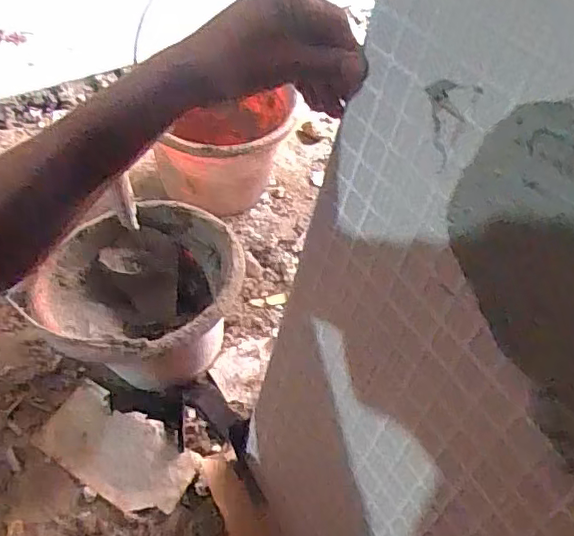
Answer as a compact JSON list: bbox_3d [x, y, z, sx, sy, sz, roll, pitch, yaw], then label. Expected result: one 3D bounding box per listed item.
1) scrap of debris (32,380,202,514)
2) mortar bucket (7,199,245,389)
[{"bbox_3d":[-0.215,0.230,0.751,0.211,0.015,0.102,23,72,27],"label":"scrap of debris"},{"bbox_3d":[-0.182,0.052,0.788,0.256,0.171,0.234,0,49,2],"label":"mortar bucket"}]

